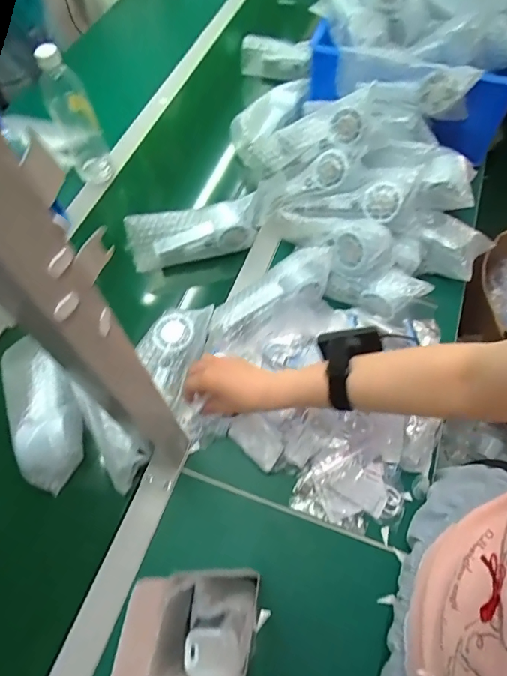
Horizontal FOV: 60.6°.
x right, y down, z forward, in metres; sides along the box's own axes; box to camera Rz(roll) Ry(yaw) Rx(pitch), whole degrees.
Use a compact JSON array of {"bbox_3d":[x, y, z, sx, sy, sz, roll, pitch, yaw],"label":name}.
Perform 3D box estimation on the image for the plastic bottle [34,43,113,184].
[{"bbox_3d":[-0.298,-0.373,0.733,0.052,0.220,0.072,24,64,13],"label":"plastic bottle"}]

